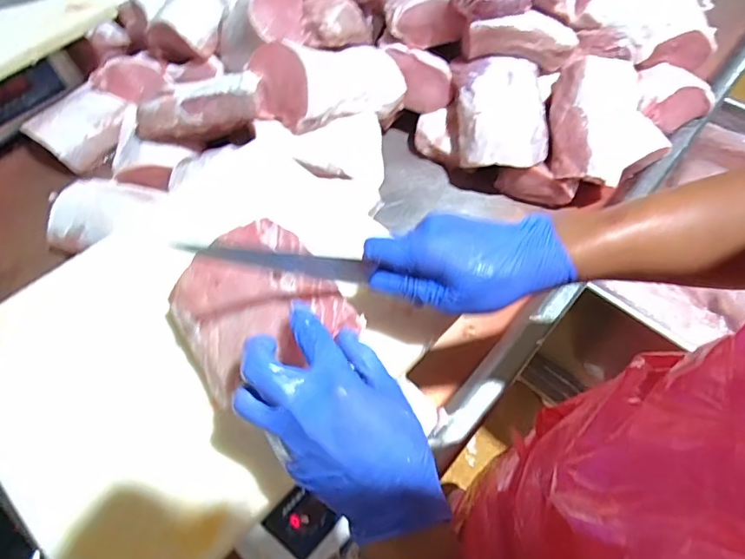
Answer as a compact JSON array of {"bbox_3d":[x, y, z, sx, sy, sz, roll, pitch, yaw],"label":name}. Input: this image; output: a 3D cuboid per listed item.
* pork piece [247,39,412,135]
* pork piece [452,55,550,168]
[{"bbox_3d":[-0.052,-0.275,0.702,0.225,0.083,0.104,-25,59,-38],"label":"pork piece"},{"bbox_3d":[0.184,-0.247,0.737,0.124,0.062,0.181,-3,81,3],"label":"pork piece"}]

